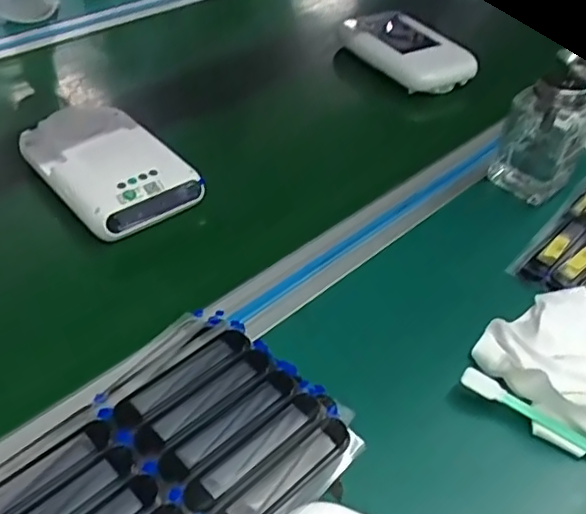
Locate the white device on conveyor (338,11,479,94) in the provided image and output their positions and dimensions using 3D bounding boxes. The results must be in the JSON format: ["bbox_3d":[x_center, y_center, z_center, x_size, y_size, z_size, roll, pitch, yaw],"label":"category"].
[{"bbox_3d":[0.120,-0.230,0.662,0.078,0.029,0.167,-21,50,-26],"label":"white device on conveyor"}]

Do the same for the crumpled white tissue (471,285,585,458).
[{"bbox_3d":[0.162,0.061,0.376,0.085,0.025,0.106,19,45,13],"label":"crumpled white tissue"}]

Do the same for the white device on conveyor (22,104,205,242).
[{"bbox_3d":[-0.153,-0.078,0.489,0.091,0.026,0.163,-28,53,-31],"label":"white device on conveyor"}]

